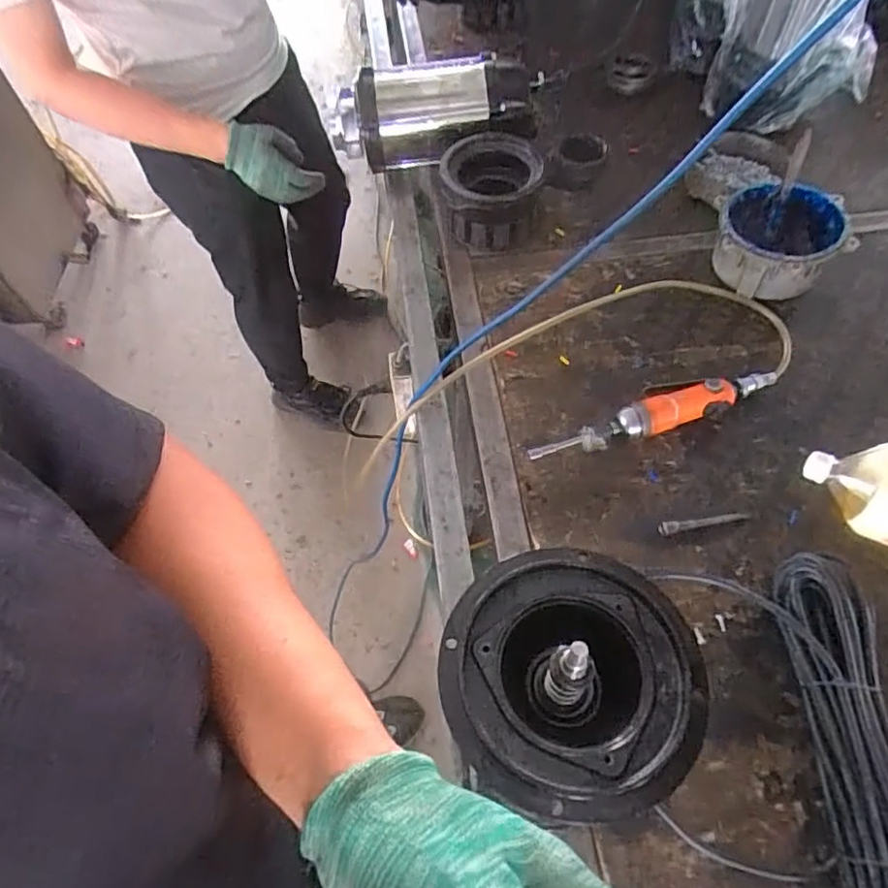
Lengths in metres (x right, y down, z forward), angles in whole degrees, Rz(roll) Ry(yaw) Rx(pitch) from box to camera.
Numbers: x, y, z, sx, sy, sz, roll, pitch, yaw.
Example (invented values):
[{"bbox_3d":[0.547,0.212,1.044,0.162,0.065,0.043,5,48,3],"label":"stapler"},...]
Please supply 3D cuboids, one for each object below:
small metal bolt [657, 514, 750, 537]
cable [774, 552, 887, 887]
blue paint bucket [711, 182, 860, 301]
[{"bbox_3d":[0.277,0.083,0.656,0.101,0.010,0.013,-11,60,-4],"label":"small metal bolt"},{"bbox_3d":[0.347,0.270,0.513,0.086,0.061,0.373,1,60,3],"label":"cable"},{"bbox_3d":[0.434,-0.264,0.811,0.151,0.088,0.141,-1,60,2],"label":"blue paint bucket"}]

